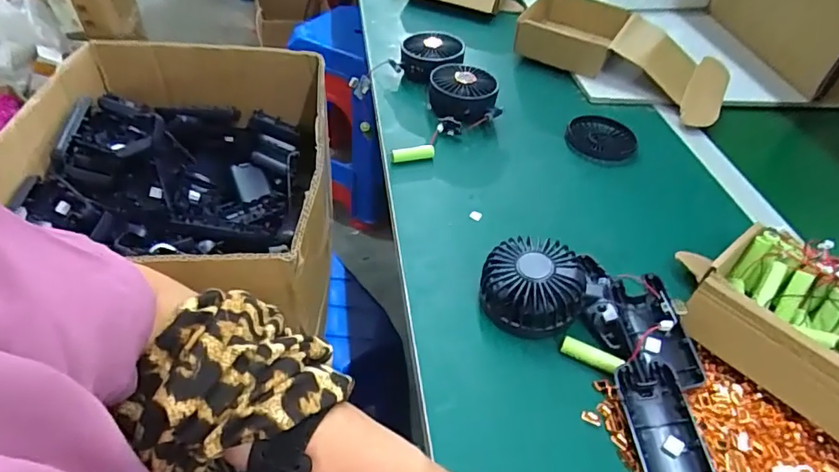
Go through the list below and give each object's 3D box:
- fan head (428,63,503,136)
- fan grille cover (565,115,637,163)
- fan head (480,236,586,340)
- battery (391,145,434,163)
[{"bbox_3d":[0.057,-0.174,0.660,0.085,0.049,0.099,-5,46,-9],"label":"fan head"},{"bbox_3d":[0.232,-0.123,0.660,0.080,0.013,0.088,7,44,-2],"label":"fan grille cover"},{"bbox_3d":[0.095,0.042,0.437,0.085,0.047,0.072,15,46,10],"label":"fan head"},{"bbox_3d":[-0.007,-0.093,0.593,0.050,0.015,0.014,-10,47,-18],"label":"battery"}]

